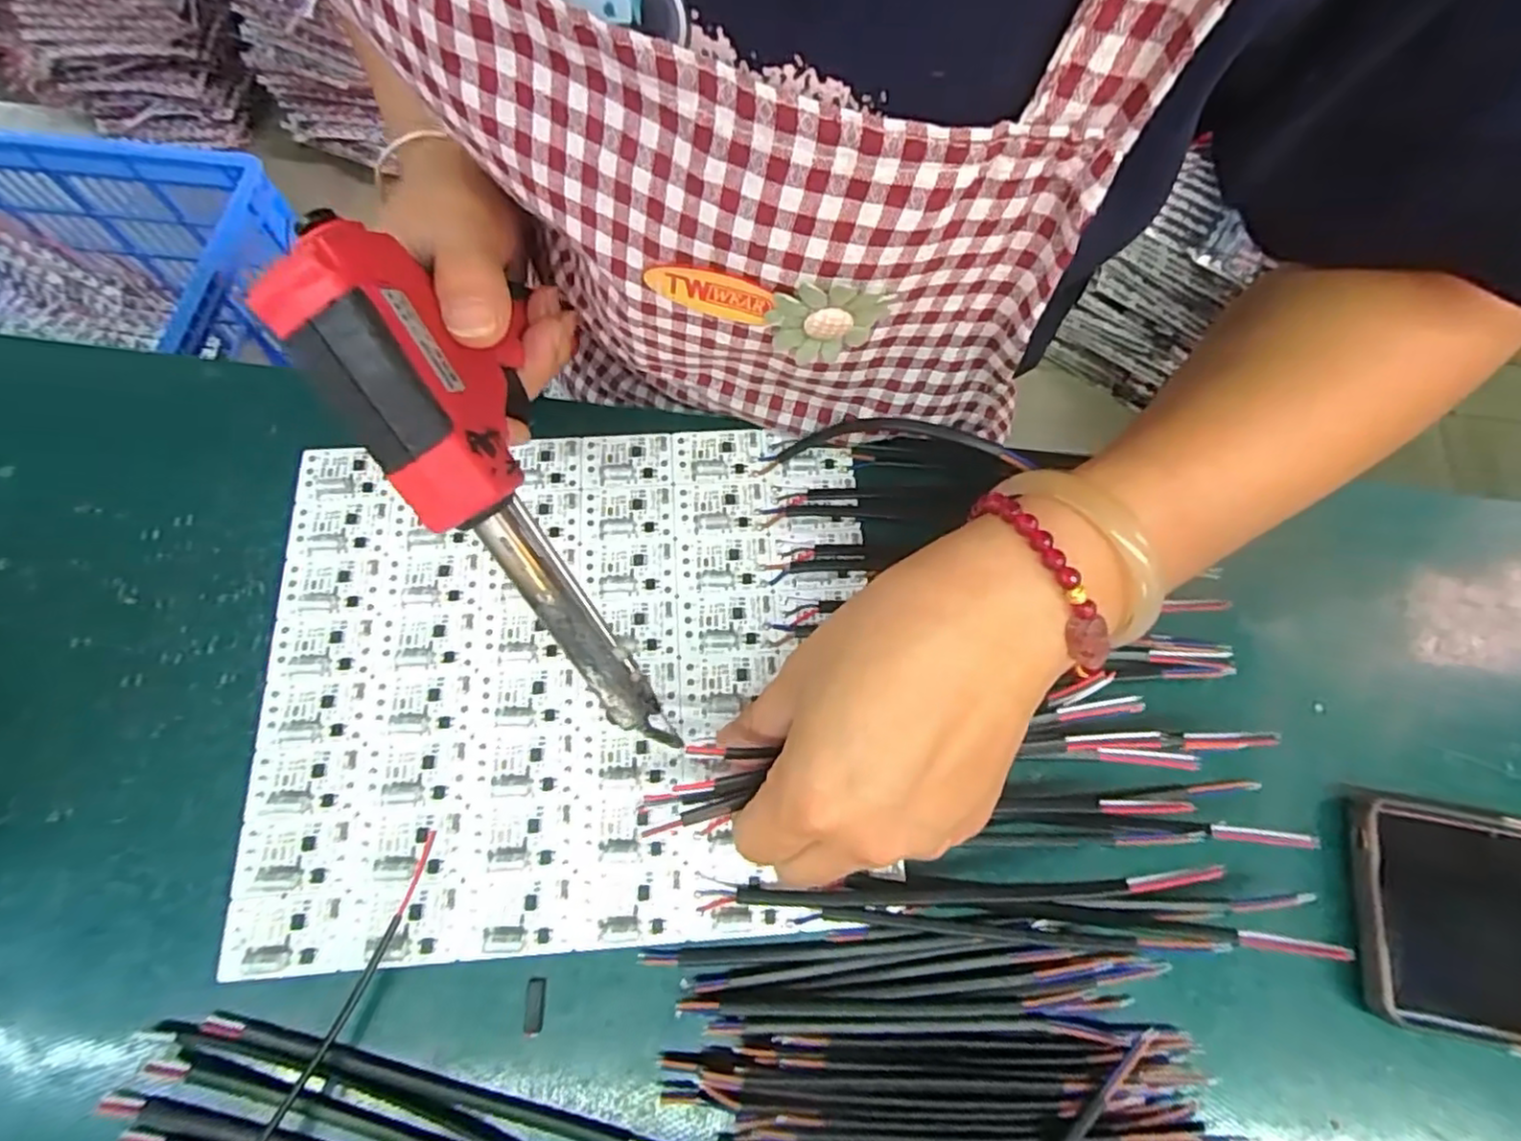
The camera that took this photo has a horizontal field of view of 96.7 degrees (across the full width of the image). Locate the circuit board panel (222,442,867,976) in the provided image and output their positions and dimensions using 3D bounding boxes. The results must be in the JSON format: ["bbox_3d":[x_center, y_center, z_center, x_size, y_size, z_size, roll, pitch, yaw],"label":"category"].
[{"bbox_3d":[-0.078,0.037,0.269,0.226,0.006,0.202,-3,71,-3],"label":"circuit board panel"}]

